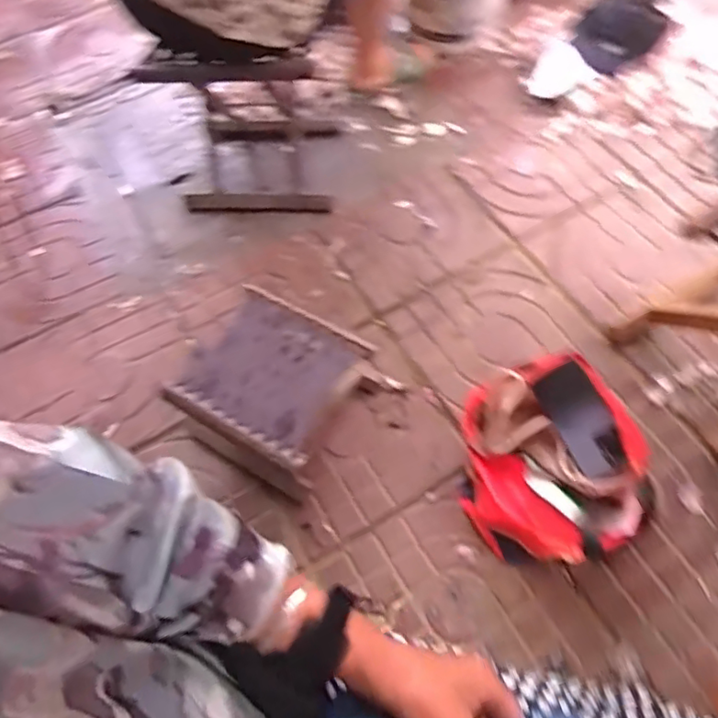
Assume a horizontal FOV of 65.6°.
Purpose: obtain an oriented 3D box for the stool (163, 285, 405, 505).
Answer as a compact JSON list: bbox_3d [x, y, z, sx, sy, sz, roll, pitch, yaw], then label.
[{"bbox_3d":[-0.113,0.057,0.880,0.247,0.157,0.247,26,67,15],"label":"stool"}]

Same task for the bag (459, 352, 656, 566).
[{"bbox_3d":[0.273,0.148,0.813,0.224,0.157,0.271,1,63,3],"label":"bag"}]

